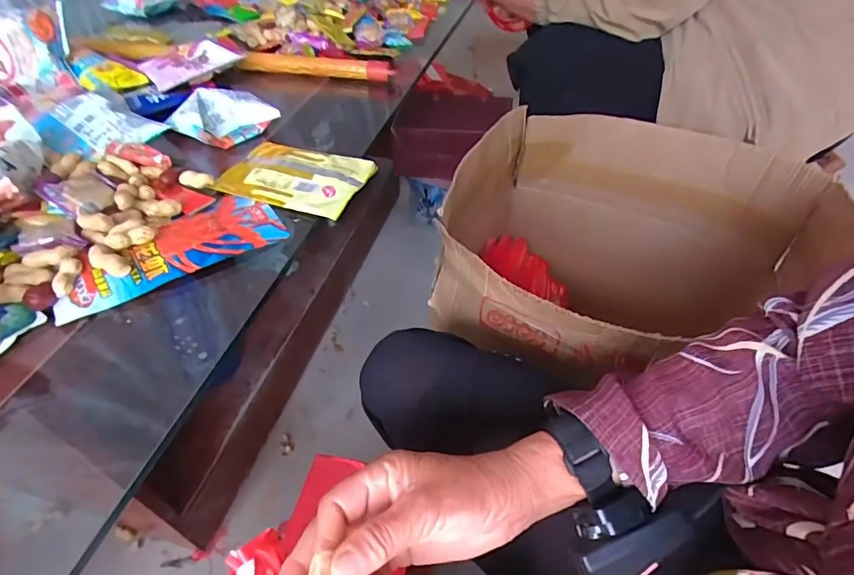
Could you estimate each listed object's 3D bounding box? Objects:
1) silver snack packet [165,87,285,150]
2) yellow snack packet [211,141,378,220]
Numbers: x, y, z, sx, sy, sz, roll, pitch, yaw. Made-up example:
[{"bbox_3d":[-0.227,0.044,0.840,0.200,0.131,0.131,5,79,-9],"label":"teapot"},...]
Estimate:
[{"bbox_3d":[-0.237,-0.196,0.544,0.127,0.050,0.056,-12,47,-11],"label":"silver snack packet"},{"bbox_3d":[-0.141,-0.120,0.505,0.146,0.015,0.094,15,48,15],"label":"yellow snack packet"}]

